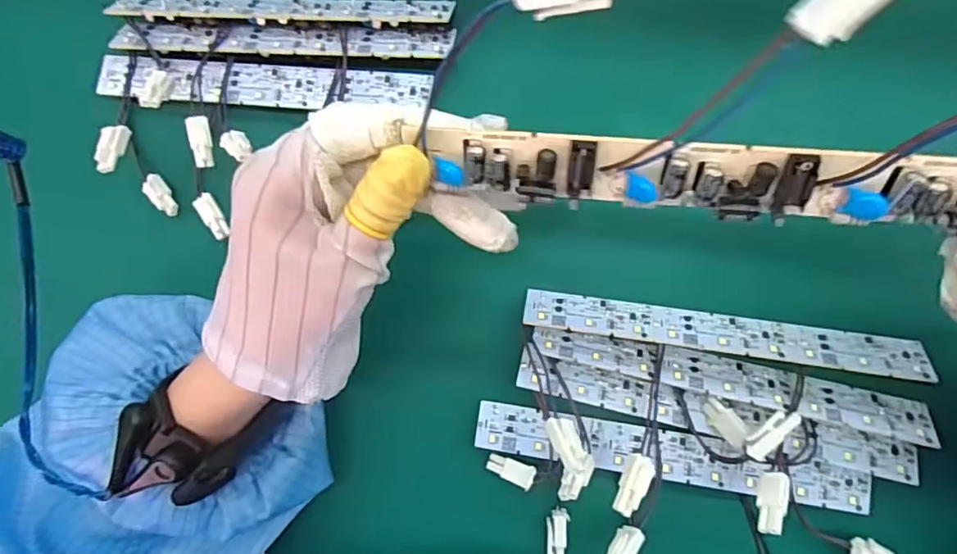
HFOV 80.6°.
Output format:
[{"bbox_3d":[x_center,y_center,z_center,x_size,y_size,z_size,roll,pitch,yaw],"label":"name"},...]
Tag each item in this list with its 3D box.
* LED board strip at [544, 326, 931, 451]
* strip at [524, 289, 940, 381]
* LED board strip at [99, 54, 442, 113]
[{"bbox_3d":[0.122,0.050,0.275,0.188,0.008,0.019,12,89,7],"label":"LED board strip"},{"bbox_3d":[0.118,0.027,0.276,0.189,0.008,0.019,8,89,7],"label":"strip"},{"bbox_3d":[-0.120,-0.106,0.310,0.187,0.009,0.026,6,84,5],"label":"LED board strip"}]

